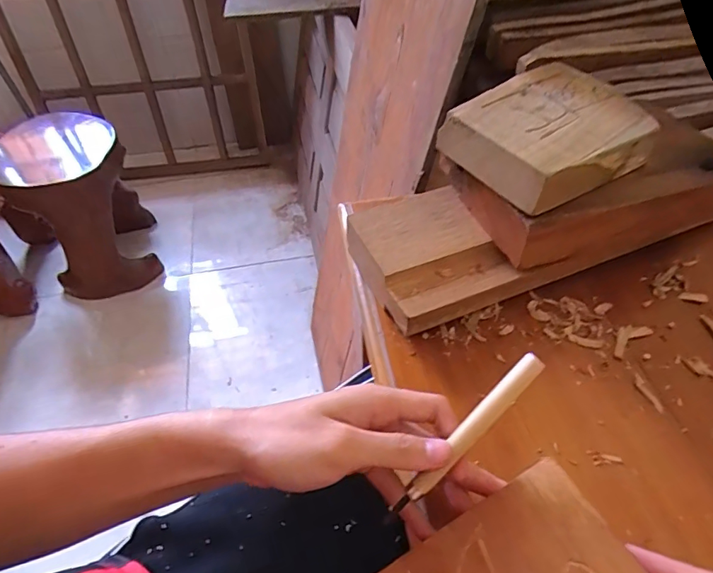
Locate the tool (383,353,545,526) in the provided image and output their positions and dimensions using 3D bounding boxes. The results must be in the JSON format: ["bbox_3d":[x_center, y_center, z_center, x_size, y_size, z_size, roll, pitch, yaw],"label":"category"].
[{"bbox_3d":[0.059,0.087,0.265,0.125,0.007,0.013,-48,58,3],"label":"tool"}]

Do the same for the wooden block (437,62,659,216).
[{"bbox_3d":[0.159,-0.130,0.395,0.141,0.041,0.128,-24,53,-19],"label":"wooden block"}]

